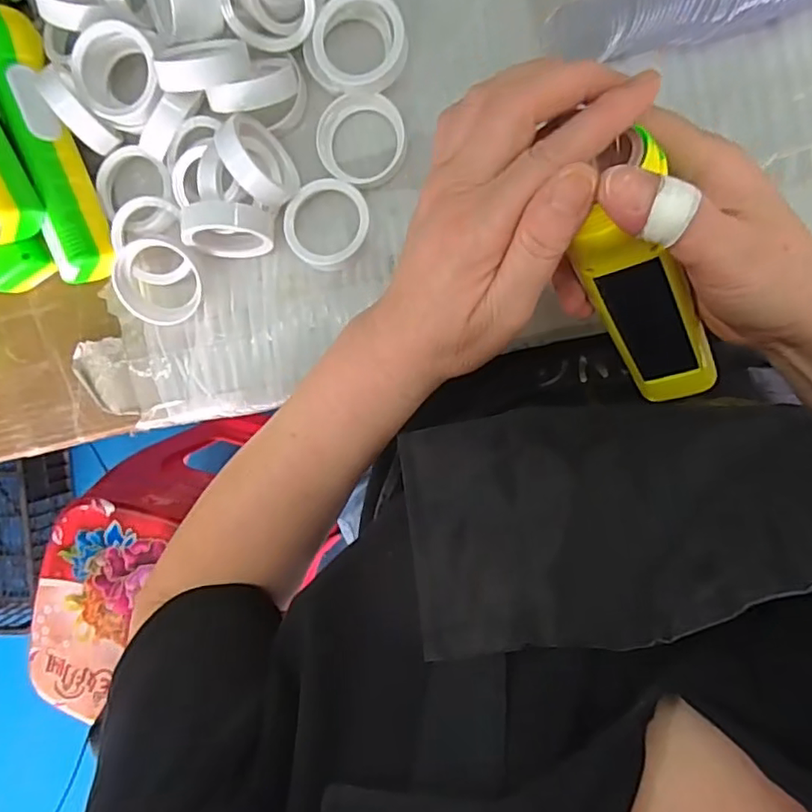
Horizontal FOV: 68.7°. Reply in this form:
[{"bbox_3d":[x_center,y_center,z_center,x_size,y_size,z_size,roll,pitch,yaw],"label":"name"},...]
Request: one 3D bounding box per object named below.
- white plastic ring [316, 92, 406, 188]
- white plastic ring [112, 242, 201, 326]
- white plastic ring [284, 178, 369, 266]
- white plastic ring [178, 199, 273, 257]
[{"bbox_3d":[-0.027,-0.157,0.352,0.052,0.017,0.047,0,93,9],"label":"white plastic ring"},{"bbox_3d":[-0.152,-0.075,0.364,0.051,0.023,0.051,-7,106,-25],"label":"white plastic ring"},{"bbox_3d":[-0.047,-0.110,0.357,0.049,0.016,0.050,1,93,9],"label":"white plastic ring"},{"bbox_3d":[-0.105,-0.104,0.351,0.045,0.038,0.023,0,93,9],"label":"white plastic ring"}]

